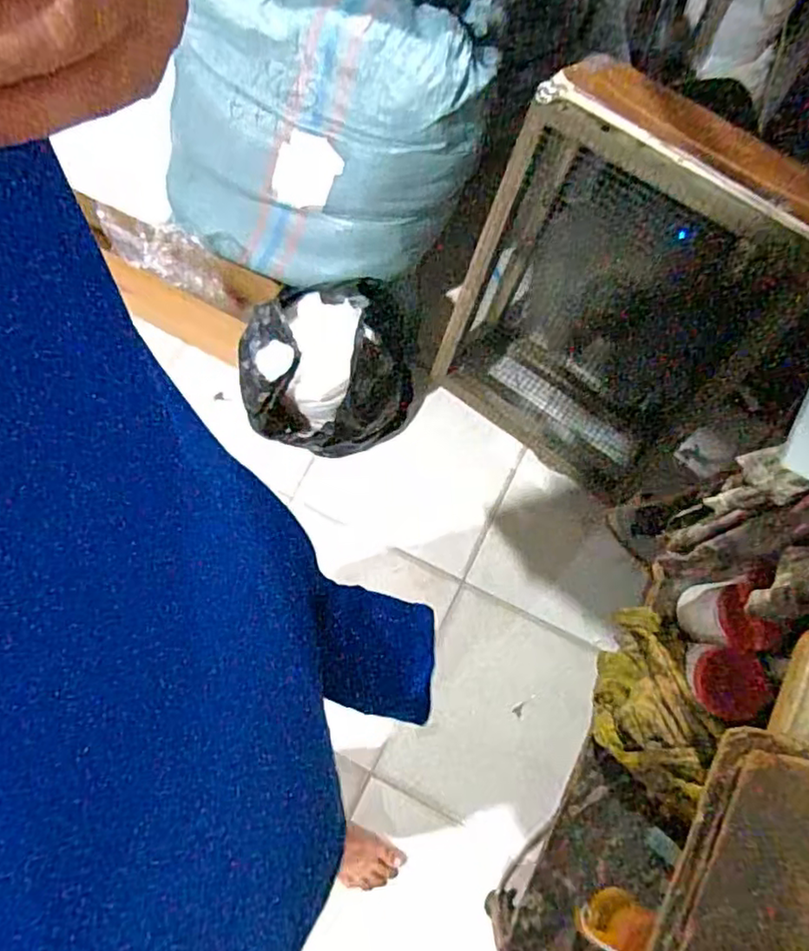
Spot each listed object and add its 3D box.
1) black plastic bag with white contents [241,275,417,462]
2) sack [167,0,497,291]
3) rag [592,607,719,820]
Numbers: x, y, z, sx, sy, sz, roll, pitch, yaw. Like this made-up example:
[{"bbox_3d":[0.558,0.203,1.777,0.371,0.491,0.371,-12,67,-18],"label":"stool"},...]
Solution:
[{"bbox_3d":[-0.145,-0.198,1.278,0.303,0.309,0.293,-9,74,-1],"label":"black plastic bag with white contents"},{"bbox_3d":[-0.156,-0.581,1.100,0.574,0.378,0.341,22,76,8],"label":"sack"},{"bbox_3d":[0.383,0.352,0.984,0.138,0.114,0.277,13,75,5],"label":"rag"}]

